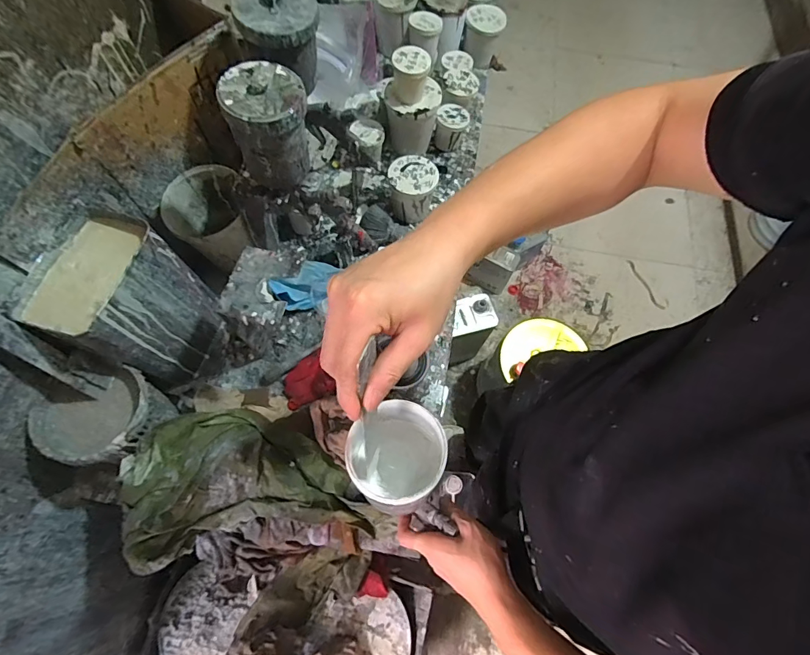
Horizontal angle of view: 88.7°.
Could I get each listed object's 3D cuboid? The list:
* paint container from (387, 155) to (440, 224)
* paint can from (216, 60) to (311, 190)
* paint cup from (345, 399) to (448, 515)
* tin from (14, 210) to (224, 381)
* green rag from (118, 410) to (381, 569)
[{"bbox_3d":[0.014,-0.266,0.803,0.092,0.091,0.087,5,67,-1],"label":"paint container"},{"bbox_3d":[-0.169,-0.252,0.529,0.094,0.120,0.089,1,67,-3],"label":"paint can"},{"bbox_3d":[-0.013,0.126,0.415,0.096,0.093,0.093,1,67,-3],"label":"paint cup"},{"bbox_3d":[-0.390,-0.028,0.611,0.125,0.228,0.160,18,68,4],"label":"tin"},{"bbox_3d":[-0.233,0.218,0.595,0.295,0.071,0.199,-5,68,-5],"label":"green rag"}]

